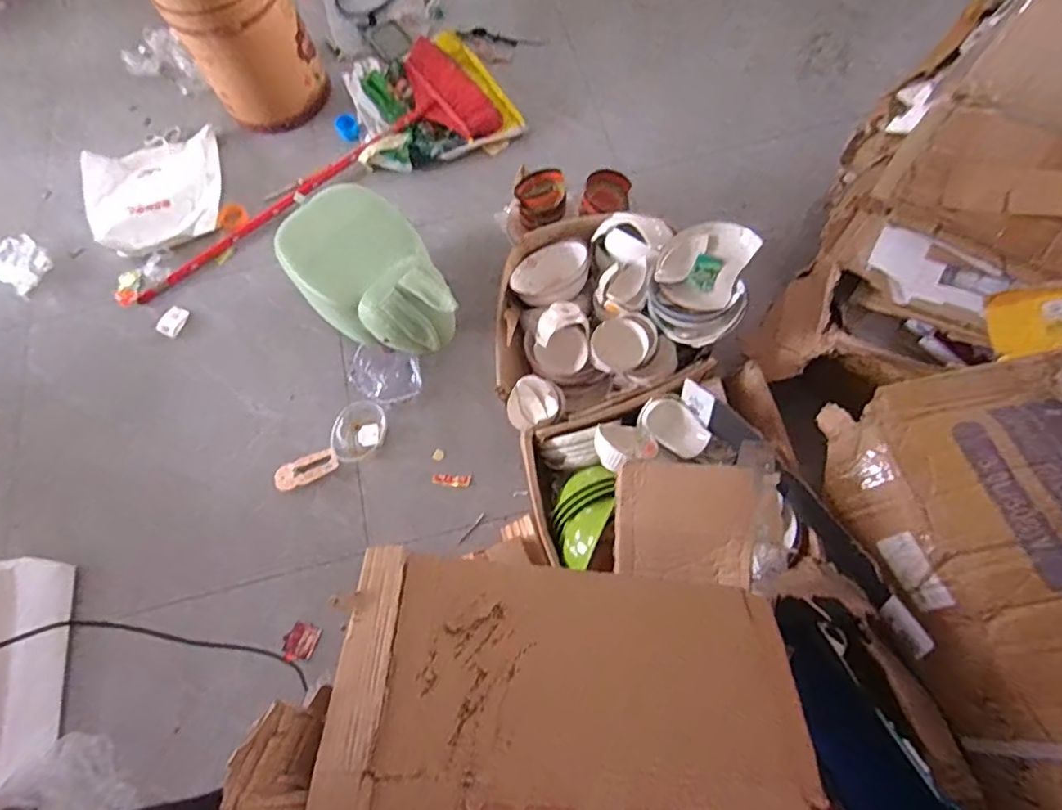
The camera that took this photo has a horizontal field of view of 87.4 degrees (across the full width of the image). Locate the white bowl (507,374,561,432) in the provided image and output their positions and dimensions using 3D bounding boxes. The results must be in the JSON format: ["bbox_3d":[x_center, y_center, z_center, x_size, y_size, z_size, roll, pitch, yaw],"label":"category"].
[{"bbox_3d":[0.005,-0.001,1.116,0.100,0.064,0.105,14,72,5],"label":"white bowl"}]

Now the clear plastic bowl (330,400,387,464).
[{"bbox_3d":[-0.394,0.057,1.253,0.122,0.057,0.141,24,73,13],"label":"clear plastic bowl"}]

